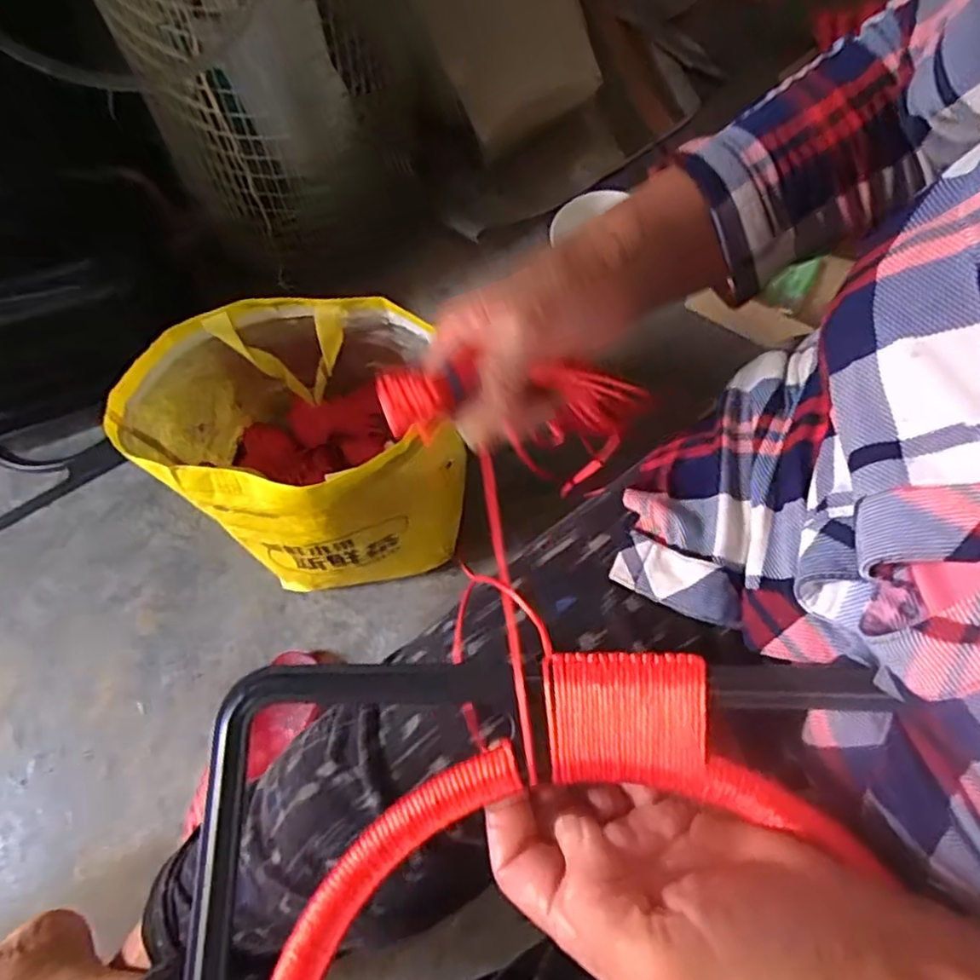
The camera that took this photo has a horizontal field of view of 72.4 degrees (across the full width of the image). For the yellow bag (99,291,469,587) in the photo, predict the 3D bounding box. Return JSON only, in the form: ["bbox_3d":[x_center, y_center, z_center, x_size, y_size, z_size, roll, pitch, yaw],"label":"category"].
[{"bbox_3d":[-0.168,-0.032,0.672,0.277,0.267,0.215,1,67,7],"label":"yellow bag"}]

